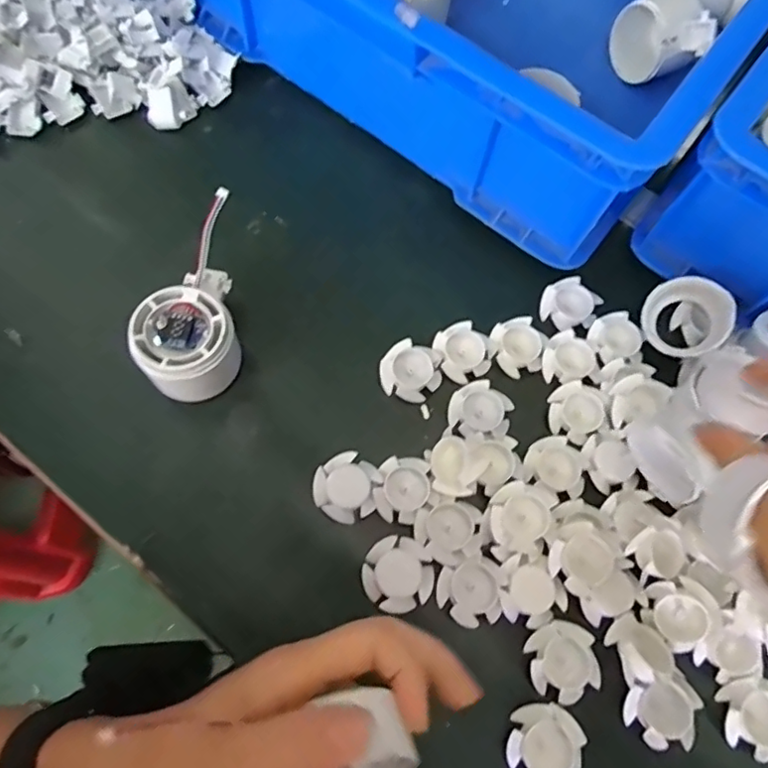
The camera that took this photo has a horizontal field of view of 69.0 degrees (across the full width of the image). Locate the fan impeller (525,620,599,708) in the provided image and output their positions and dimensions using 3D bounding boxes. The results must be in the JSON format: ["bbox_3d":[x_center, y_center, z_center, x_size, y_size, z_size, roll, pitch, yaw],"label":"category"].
[{"bbox_3d":[0.101,0.158,0.320,0.037,0.016,0.040,1,71,-2],"label":"fan impeller"}]

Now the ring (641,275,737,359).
[{"bbox_3d":[0.209,-0.047,0.389,0.055,0.032,0.053,2,95,18],"label":"ring"}]

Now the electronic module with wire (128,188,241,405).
[{"bbox_3d":[-0.120,-0.045,0.353,0.063,0.068,0.108,-8,71,-5],"label":"electronic module with wire"}]

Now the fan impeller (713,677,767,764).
[{"bbox_3d":[0.211,0.190,0.317,0.036,0.017,0.039,4,71,-1],"label":"fan impeller"}]

